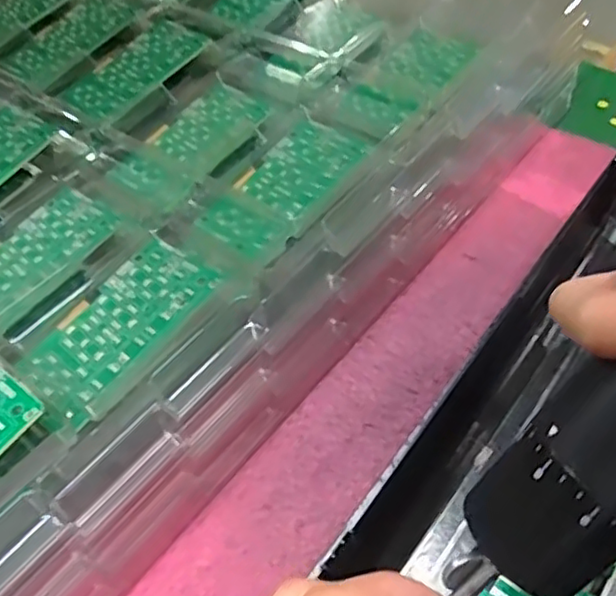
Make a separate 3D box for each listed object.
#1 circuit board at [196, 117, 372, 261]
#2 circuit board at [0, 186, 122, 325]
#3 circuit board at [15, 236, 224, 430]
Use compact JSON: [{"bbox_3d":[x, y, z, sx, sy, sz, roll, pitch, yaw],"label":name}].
[{"bbox_3d":[-0.012,-0.059,0.334,0.049,0.010,0.093,31,59,26],"label":"circuit board"},{"bbox_3d":[-0.134,-0.021,0.315,0.047,0.009,0.081,30,59,26],"label":"circuit board"},{"bbox_3d":[-0.082,0.009,0.281,0.048,0.006,0.085,29,59,26],"label":"circuit board"}]

